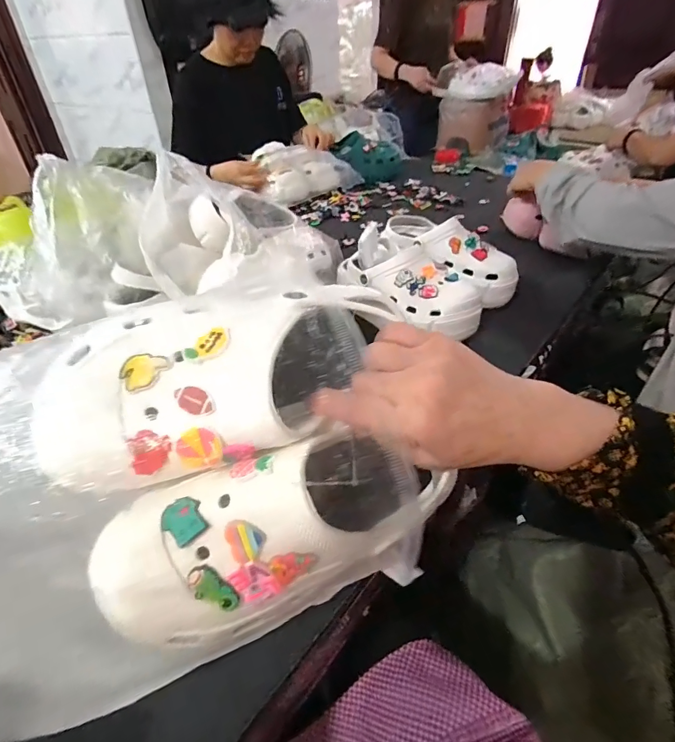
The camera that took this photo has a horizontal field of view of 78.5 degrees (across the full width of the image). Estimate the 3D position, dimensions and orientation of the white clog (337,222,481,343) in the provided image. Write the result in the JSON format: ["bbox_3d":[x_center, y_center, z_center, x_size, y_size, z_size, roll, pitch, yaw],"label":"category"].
[{"bbox_3d":[0.109,-0.144,0.633,0.100,0.090,0.225,-22,42,-30],"label":"white clog"}]

